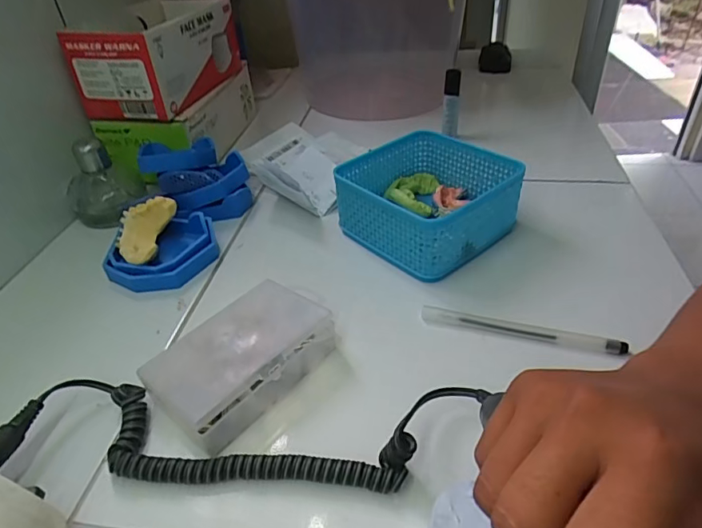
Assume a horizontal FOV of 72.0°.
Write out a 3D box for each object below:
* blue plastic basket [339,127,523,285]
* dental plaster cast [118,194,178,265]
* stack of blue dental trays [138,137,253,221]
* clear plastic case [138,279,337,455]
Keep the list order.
[{"bbox_3d":[0.071,-0.060,0.451,0.132,0.062,0.132,-30,45,-28],"label":"blue plastic basket"},{"bbox_3d":[-0.190,-0.030,0.436,0.052,0.039,0.060,10,41,17],"label":"dental plaster cast"},{"bbox_3d":[-0.163,-0.097,0.509,0.101,0.054,0.102,-16,40,-14],"label":"stack of blue dental trays"},{"bbox_3d":[-0.075,0.062,0.331,0.072,0.033,0.118,27,48,34],"label":"clear plastic case"}]

